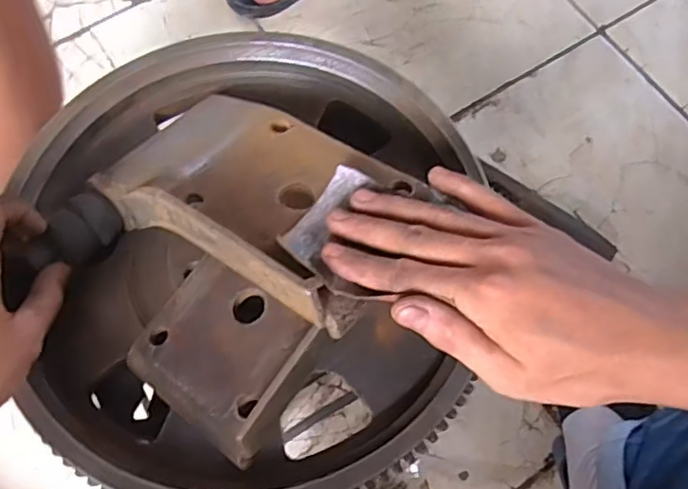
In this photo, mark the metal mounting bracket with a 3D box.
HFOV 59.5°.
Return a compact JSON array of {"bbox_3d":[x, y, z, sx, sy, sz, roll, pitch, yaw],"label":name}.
[{"bbox_3d":[-0.062,-0.009,0.340,0.181,0.087,0.179,43,75,12],"label":"metal mounting bracket"}]

